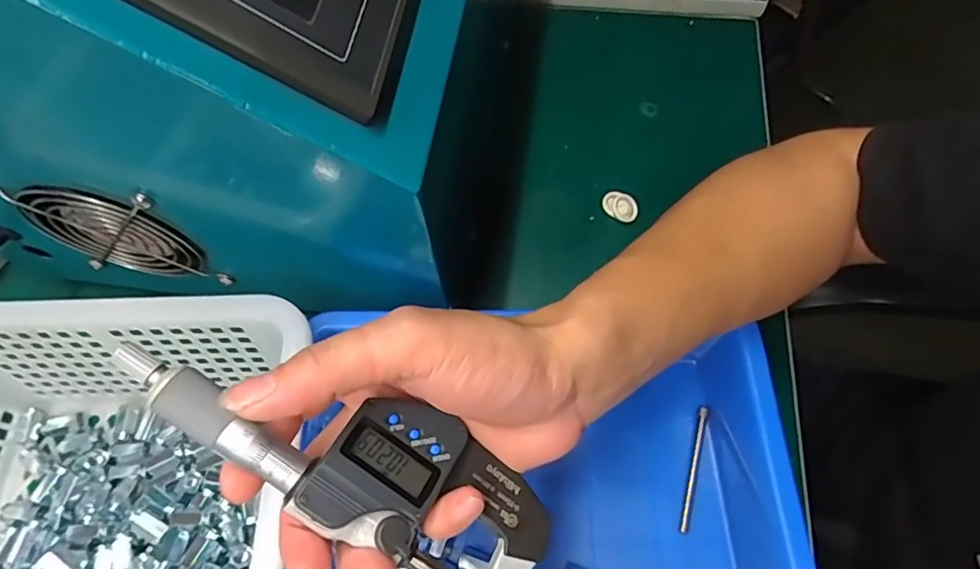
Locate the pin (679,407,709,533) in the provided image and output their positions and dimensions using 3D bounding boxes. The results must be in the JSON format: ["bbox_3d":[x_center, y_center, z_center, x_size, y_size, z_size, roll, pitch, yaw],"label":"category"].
[{"bbox_3d":[0.118,0.105,0.311,0.006,0.005,0.070,16,66,8],"label":"pin"}]

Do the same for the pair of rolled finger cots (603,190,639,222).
[{"bbox_3d":[0.095,-0.056,0.395,0.026,0.012,0.020,25,67,12],"label":"pair of rolled finger cots"}]

